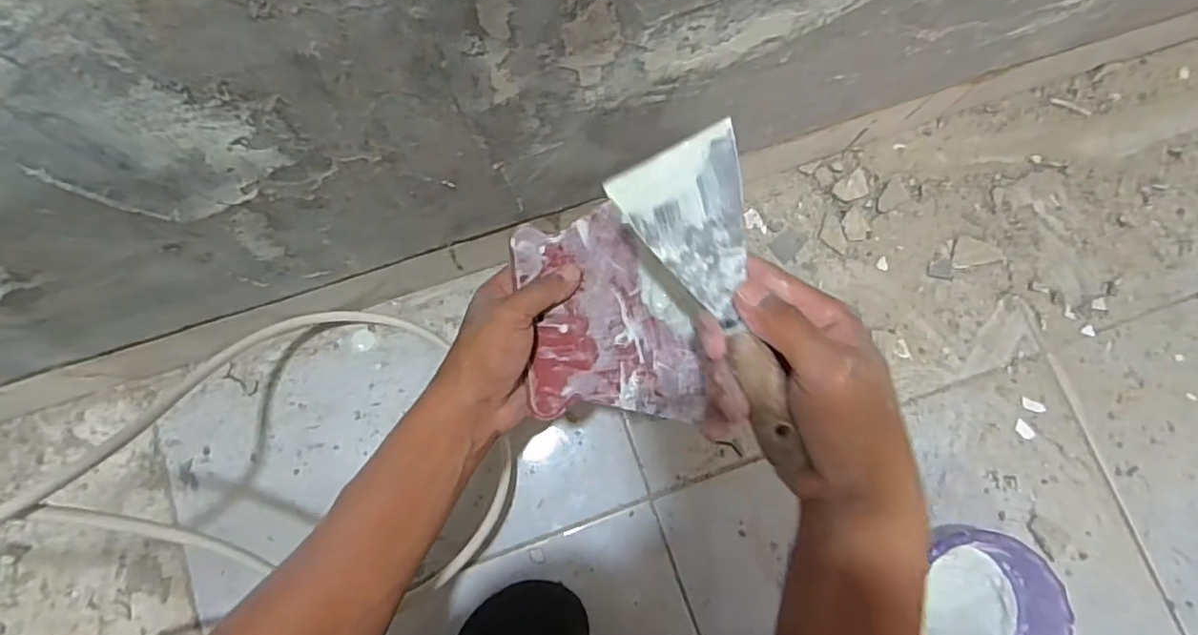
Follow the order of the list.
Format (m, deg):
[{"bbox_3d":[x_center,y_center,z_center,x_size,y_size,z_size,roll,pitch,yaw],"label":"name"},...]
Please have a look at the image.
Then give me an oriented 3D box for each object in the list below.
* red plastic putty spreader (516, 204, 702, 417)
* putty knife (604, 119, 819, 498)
[{"bbox_3d":[0.004,-0.001,0.407,0.109,0.004,0.145,-11,76,6],"label":"red plastic putty spreader"},{"bbox_3d":[0.073,-0.013,0.311,0.069,0.020,0.170,-32,80,21],"label":"putty knife"}]

